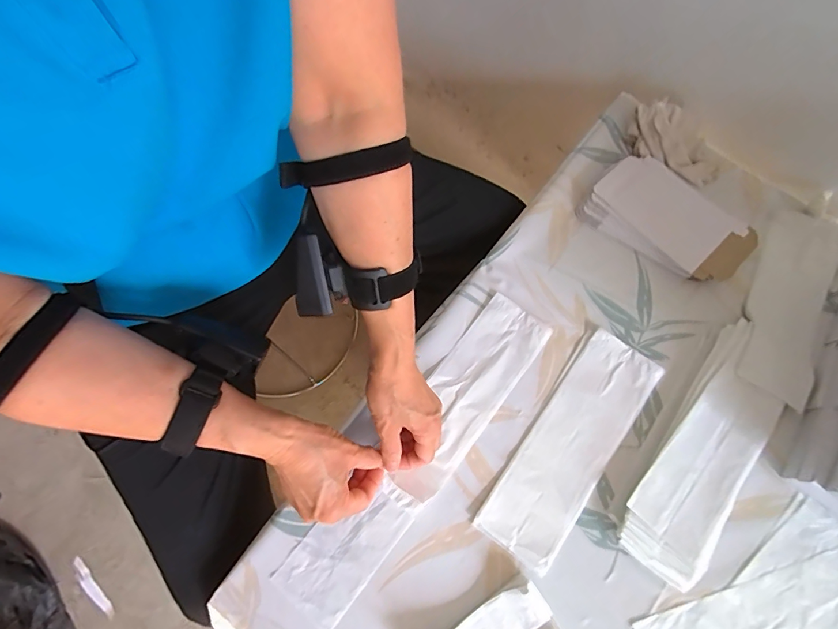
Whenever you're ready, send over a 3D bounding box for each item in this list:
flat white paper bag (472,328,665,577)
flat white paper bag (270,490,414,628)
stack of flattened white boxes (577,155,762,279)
[{"bbox_3d":[0.164,0.136,0.455,0.084,0.007,0.252,36,74,11],"label":"flat white paper bag"},{"bbox_3d":[-0.072,0.226,0.413,0.071,0.006,0.123,39,74,12],"label":"flat white paper bag"},{"bbox_3d":[0.315,-0.121,0.540,0.193,0.023,0.121,34,73,10],"label":"stack of flattened white boxes"}]

